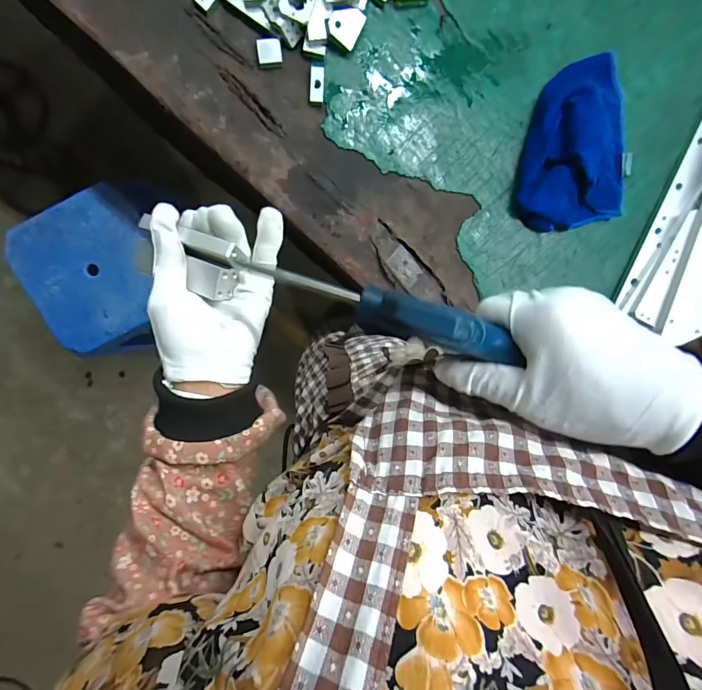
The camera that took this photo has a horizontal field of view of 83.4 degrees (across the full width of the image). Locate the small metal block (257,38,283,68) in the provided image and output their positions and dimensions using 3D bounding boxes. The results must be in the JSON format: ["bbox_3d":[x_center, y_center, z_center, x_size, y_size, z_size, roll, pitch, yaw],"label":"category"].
[{"bbox_3d":[-0.093,-0.333,0.450,0.027,0.005,0.029,-5,99,-2],"label":"small metal block"}]

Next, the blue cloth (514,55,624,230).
[{"bbox_3d":[0.273,-0.245,0.471,0.137,0.044,0.200,-4,99,-2],"label":"blue cloth"}]

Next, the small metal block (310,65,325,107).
[{"bbox_3d":[-0.039,-0.303,0.458,0.017,0.010,0.042,4,98,-4],"label":"small metal block"}]

